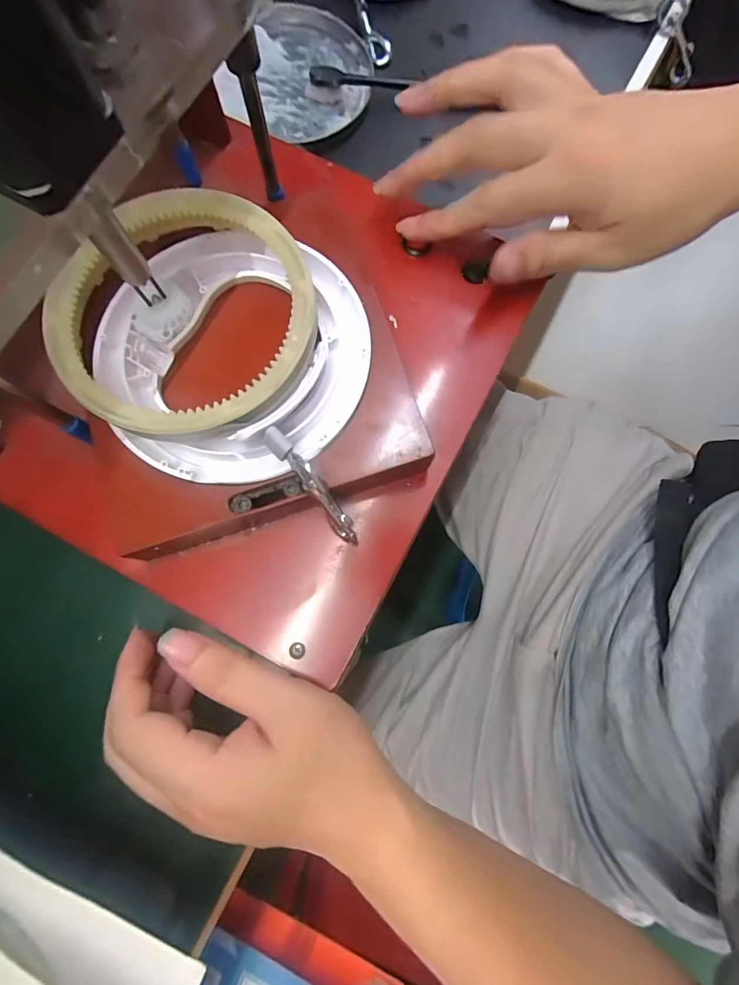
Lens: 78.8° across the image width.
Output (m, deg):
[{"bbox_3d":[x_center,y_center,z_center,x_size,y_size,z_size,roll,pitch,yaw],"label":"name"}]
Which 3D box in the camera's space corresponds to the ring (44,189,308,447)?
[{"bbox_3d":[-0.086,-0.085,0.206,0.119,0.008,0.124,-16,78,-3],"label":"ring"}]

